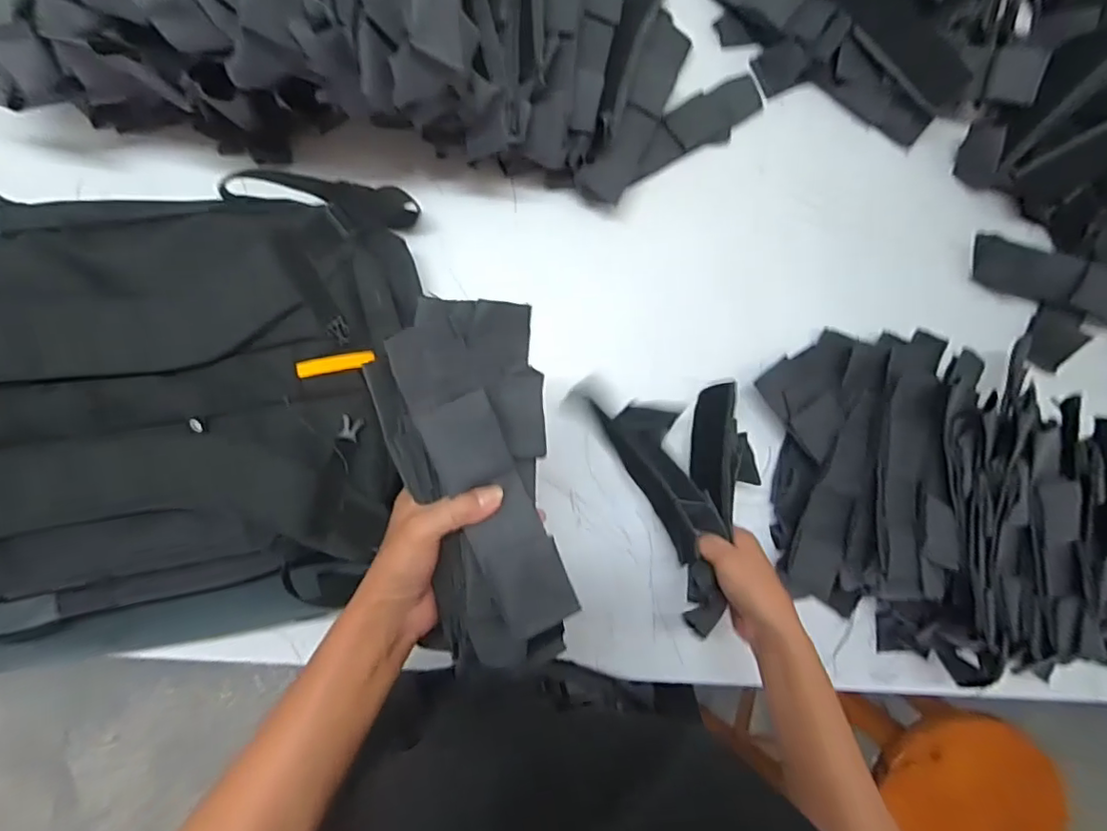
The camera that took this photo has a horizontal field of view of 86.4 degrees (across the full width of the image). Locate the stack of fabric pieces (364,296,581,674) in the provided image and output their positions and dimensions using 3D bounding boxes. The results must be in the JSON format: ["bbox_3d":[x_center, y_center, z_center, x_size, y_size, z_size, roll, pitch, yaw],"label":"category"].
[{"bbox_3d":[-0.047,0.043,0.362,0.101,0.040,0.225,-10,90,-9],"label":"stack of fabric pieces"}]

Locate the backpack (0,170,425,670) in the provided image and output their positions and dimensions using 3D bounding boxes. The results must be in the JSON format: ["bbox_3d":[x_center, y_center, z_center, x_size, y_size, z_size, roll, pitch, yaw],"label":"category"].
[{"bbox_3d":[-0.343,0.003,0.475,0.476,0.081,0.364,-6,87,-9],"label":"backpack"}]

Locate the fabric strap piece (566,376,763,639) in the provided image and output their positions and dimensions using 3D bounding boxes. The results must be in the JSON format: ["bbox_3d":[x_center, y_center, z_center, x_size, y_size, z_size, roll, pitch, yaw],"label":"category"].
[{"bbox_3d":[0.130,0.051,0.534,0.133,0.084,0.216,-25,90,-9],"label":"fabric strap piece"}]

